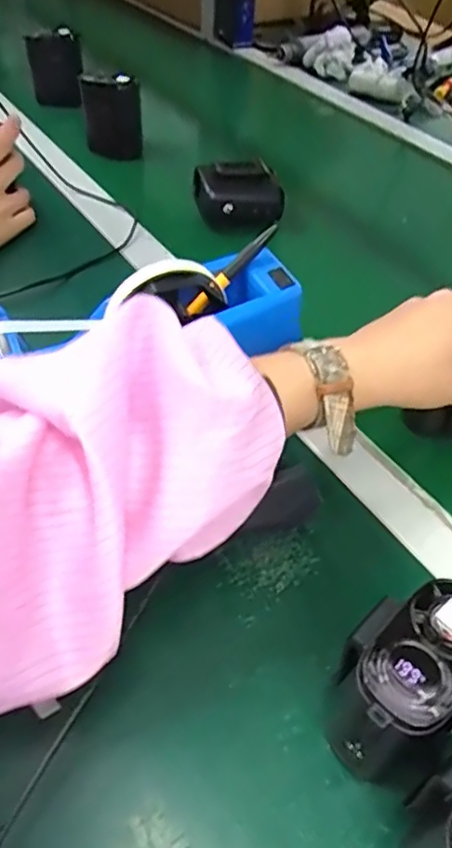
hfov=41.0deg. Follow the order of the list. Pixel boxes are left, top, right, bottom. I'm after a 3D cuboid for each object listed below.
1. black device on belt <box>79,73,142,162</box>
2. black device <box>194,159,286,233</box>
[{"bbox_3d":[-0.135,-0.364,0.718,0.066,0.093,0.046,-8,47,-8],"label":"black device on belt"},{"bbox_3d":[0.014,-0.234,0.619,0.085,0.056,0.051,-8,47,-8],"label":"black device"}]

